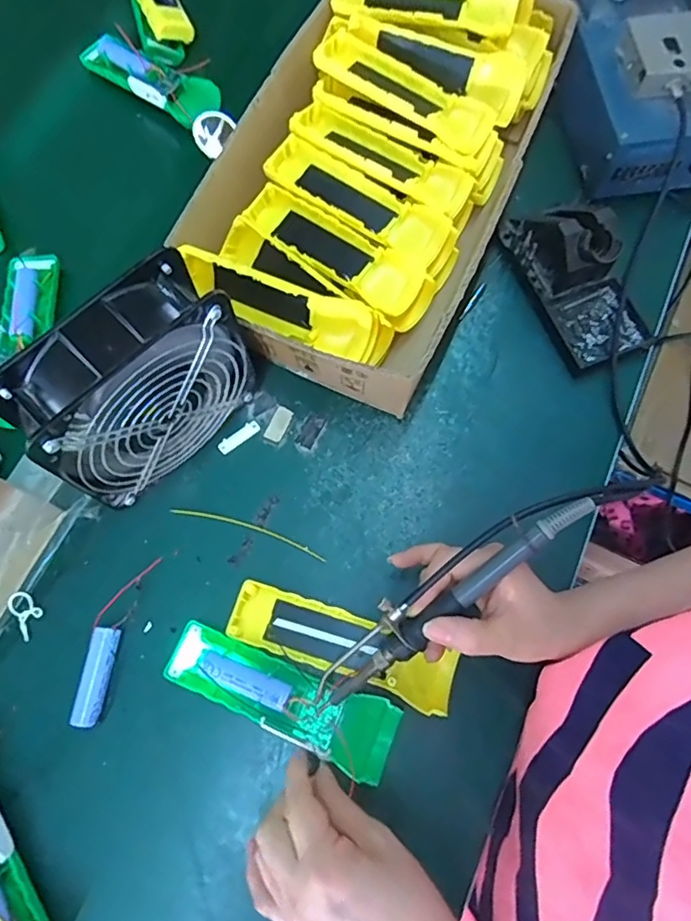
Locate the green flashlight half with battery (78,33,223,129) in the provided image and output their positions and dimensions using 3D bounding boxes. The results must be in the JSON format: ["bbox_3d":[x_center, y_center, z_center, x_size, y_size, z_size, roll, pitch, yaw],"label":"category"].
[{"bbox_3d":[-0.200,-0.396,0.581,0.154,0.027,0.053,36,79,13],"label":"green flashlight half with battery"}]

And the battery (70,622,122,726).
[{"bbox_3d":[-0.175,0.152,0.405,0.019,0.019,0.064,9,74,7],"label":"battery"}]

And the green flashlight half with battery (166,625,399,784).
[{"bbox_3d":[-0.045,0.161,0.392,0.163,0.025,0.048,22,73,9],"label":"green flashlight half with battery"}]

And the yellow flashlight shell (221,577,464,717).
[{"bbox_3d":[-0.004,0.133,0.406,0.161,0.017,0.046,21,73,14],"label":"yellow flashlight shell"}]

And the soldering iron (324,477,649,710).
[{"bbox_3d":[0.071,0.076,0.348,0.239,0.028,0.034,-40,75,10],"label":"soldering iron"}]

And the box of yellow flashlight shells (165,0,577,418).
[{"bbox_3d":[0.033,-0.260,0.499,0.230,0.079,0.417,19,76,10],"label":"box of yellow flashlight shells"}]

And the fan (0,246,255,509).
[{"bbox_3d":[-0.140,-0.048,0.400,0.149,0.147,0.067,-42,78,-12],"label":"fan"}]

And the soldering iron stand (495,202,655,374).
[{"bbox_3d":[0.200,-0.161,0.477,0.077,0.068,0.152,-20,75,-7],"label":"soldering iron stand"}]

